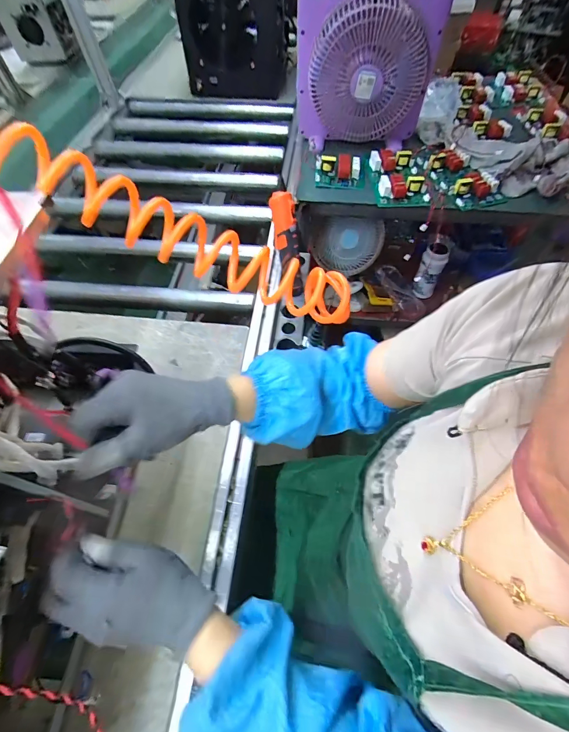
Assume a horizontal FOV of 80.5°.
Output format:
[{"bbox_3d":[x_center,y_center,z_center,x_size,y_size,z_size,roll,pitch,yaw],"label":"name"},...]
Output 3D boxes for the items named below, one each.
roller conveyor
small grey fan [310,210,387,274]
[{"bbox_3d":[-0.313,-0.545,0.963,0.593,0.123,0.805,6,58,4],"label":"roller conveyor"},{"bbox_3d":[0.181,-0.345,0.958,0.216,0.223,0.065,1,58,1],"label":"small grey fan"}]

